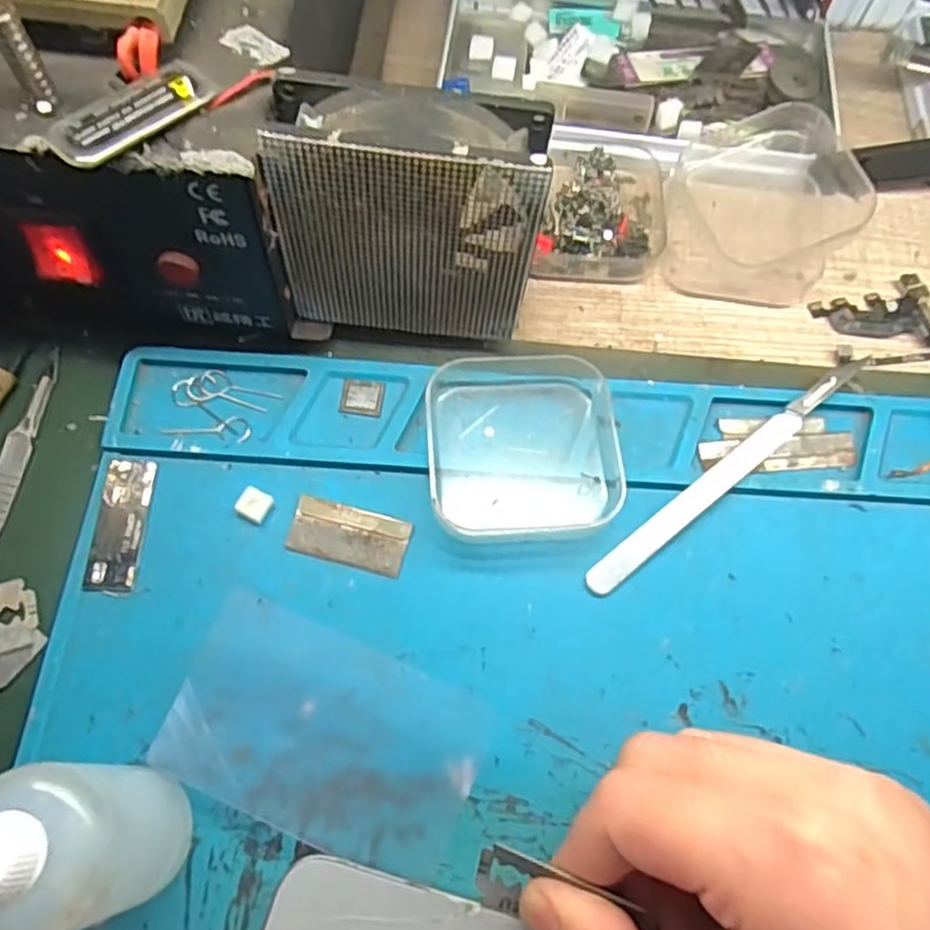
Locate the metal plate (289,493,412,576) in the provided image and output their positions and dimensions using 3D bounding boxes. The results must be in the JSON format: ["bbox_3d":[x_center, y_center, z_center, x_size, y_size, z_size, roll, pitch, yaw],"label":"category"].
[{"bbox_3d":[-0.038,0.023,0.236,0.038,0.004,0.019,15,67,4],"label":"metal plate"}]

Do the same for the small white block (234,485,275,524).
[{"bbox_3d":[-0.070,0.013,0.238,0.010,0.004,0.010,25,68,8],"label":"small white block"}]

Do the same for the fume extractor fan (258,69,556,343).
[{"bbox_3d":[-0.018,-0.076,0.233,0.080,0.085,0.028,4,66,-1],"label":"fume extractor fan"}]

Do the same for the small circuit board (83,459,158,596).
[{"bbox_3d":[-0.112,0.018,0.234,0.015,0.004,0.045,2,66,-2],"label":"small circuit board"}]

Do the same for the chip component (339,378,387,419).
[{"bbox_3d":[-0.036,-0.025,0.254,0.015,0.004,0.014,7,66,1],"label":"chip component"}]

